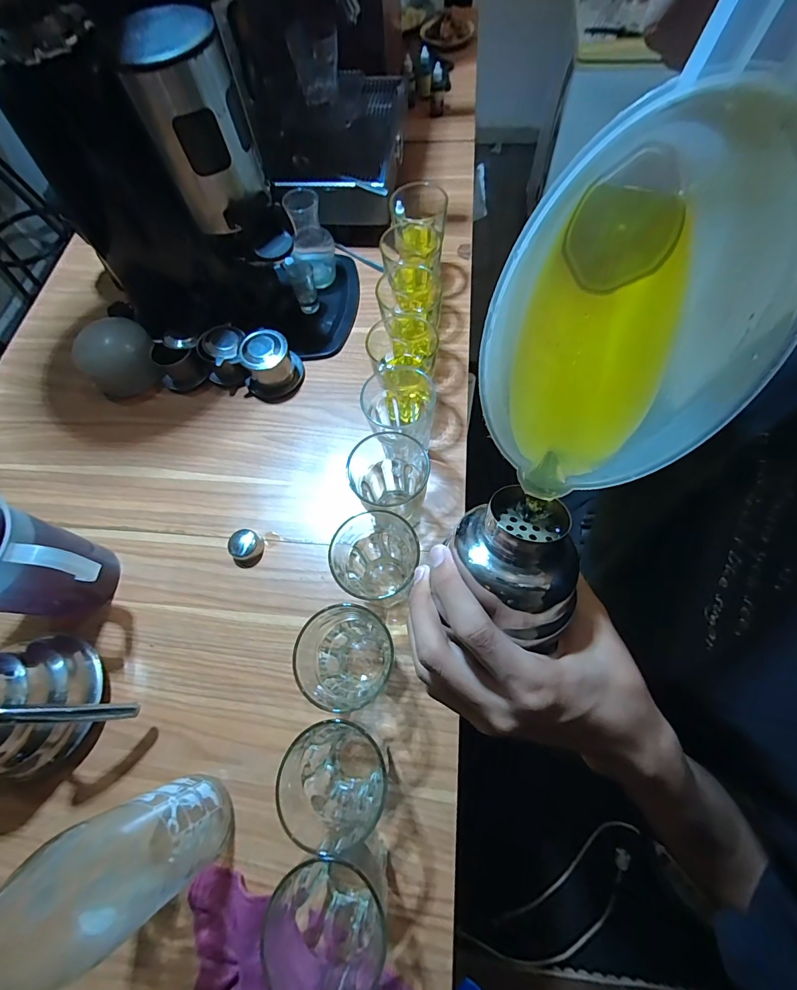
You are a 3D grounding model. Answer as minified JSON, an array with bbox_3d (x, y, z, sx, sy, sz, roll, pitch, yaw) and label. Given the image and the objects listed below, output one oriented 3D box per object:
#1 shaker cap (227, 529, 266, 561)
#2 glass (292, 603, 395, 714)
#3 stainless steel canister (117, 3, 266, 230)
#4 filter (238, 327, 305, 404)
[{"bbox_3d":[-0.200,0.066,0.530,0.043,0.019,0.039,23,70,13],"label":"shaker cap"},{"bbox_3d":[-0.054,0.169,0.434,0.090,0.097,0.098,-1,67,3],"label":"glass"},{"bbox_3d":[-0.230,-0.430,0.471,0.111,0.164,0.091,-24,67,-7],"label":"stainless steel canister"},{"bbox_3d":[-0.196,-0.197,0.615,0.082,0.062,0.086,-1,67,3],"label":"filter"}]

